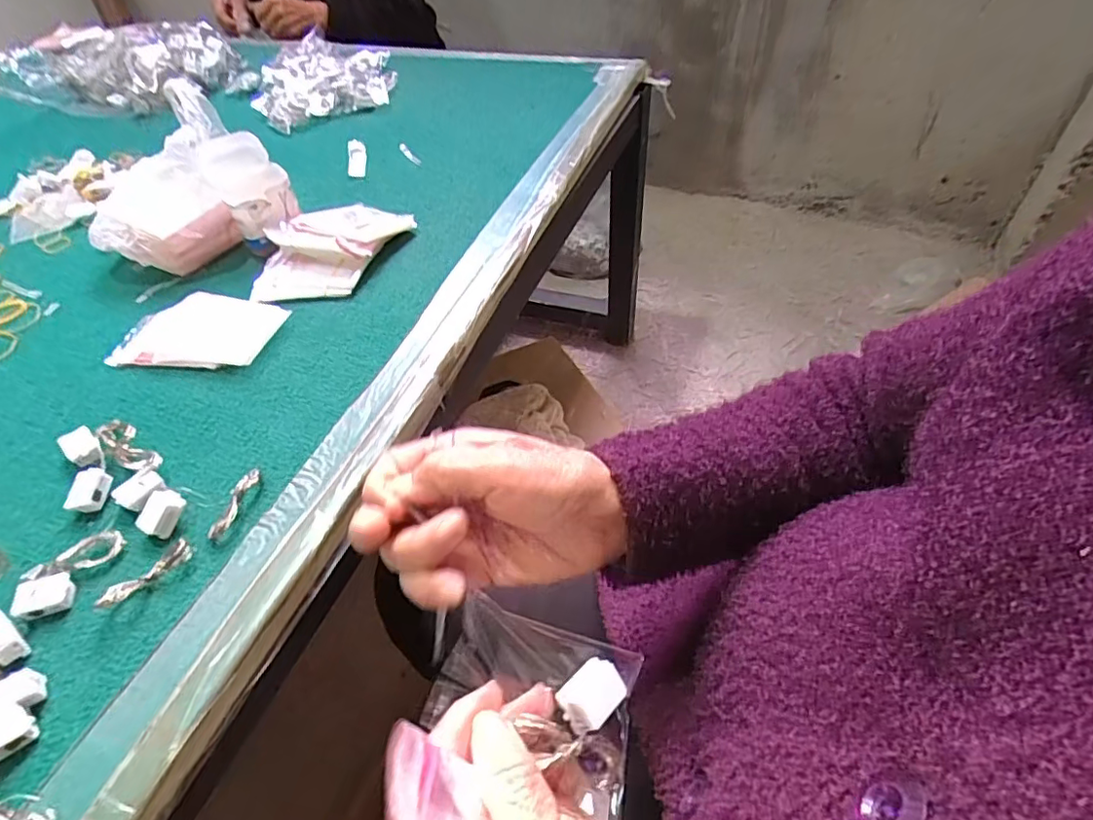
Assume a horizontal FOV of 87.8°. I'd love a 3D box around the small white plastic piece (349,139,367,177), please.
[{"bbox_3d":[-0.231,-0.305,0.692,0.022,0.012,0.053,-7,75,-4],"label":"small white plastic piece"}]

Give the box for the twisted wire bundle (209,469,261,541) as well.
[{"bbox_3d":[-0.208,0.062,0.380,0.010,0.012,0.051,10,50,11],"label":"twisted wire bundle"}]

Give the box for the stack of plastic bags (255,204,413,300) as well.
[{"bbox_3d":[-0.215,-0.165,0.564,0.104,0.032,0.154,17,51,16],"label":"stack of plastic bags"}]

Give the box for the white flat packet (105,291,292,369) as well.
[{"bbox_3d":[-0.304,-0.070,0.501,0.131,0.011,0.089,6,49,7],"label":"white flat packet"}]

